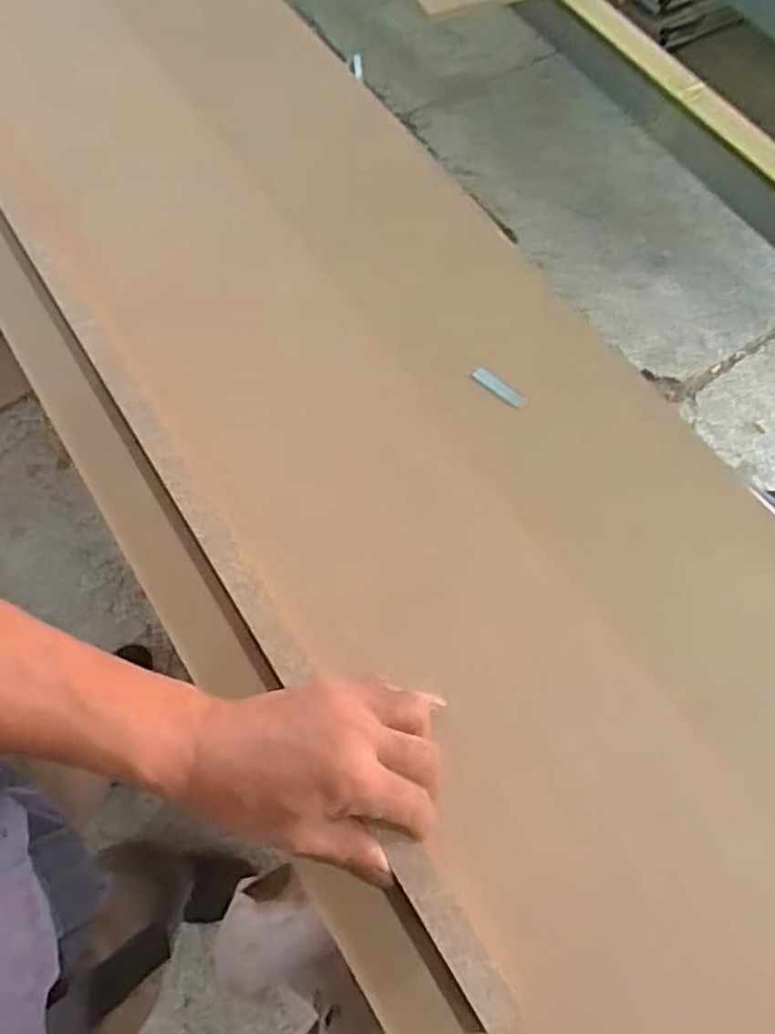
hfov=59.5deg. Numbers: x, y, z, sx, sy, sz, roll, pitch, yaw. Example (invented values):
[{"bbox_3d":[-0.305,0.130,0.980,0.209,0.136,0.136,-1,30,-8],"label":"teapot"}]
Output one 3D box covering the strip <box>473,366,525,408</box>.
[{"bbox_3d":[0.090,-0.104,0.544,0.048,0.009,0.010,34,69,-5],"label":"strip"}]

